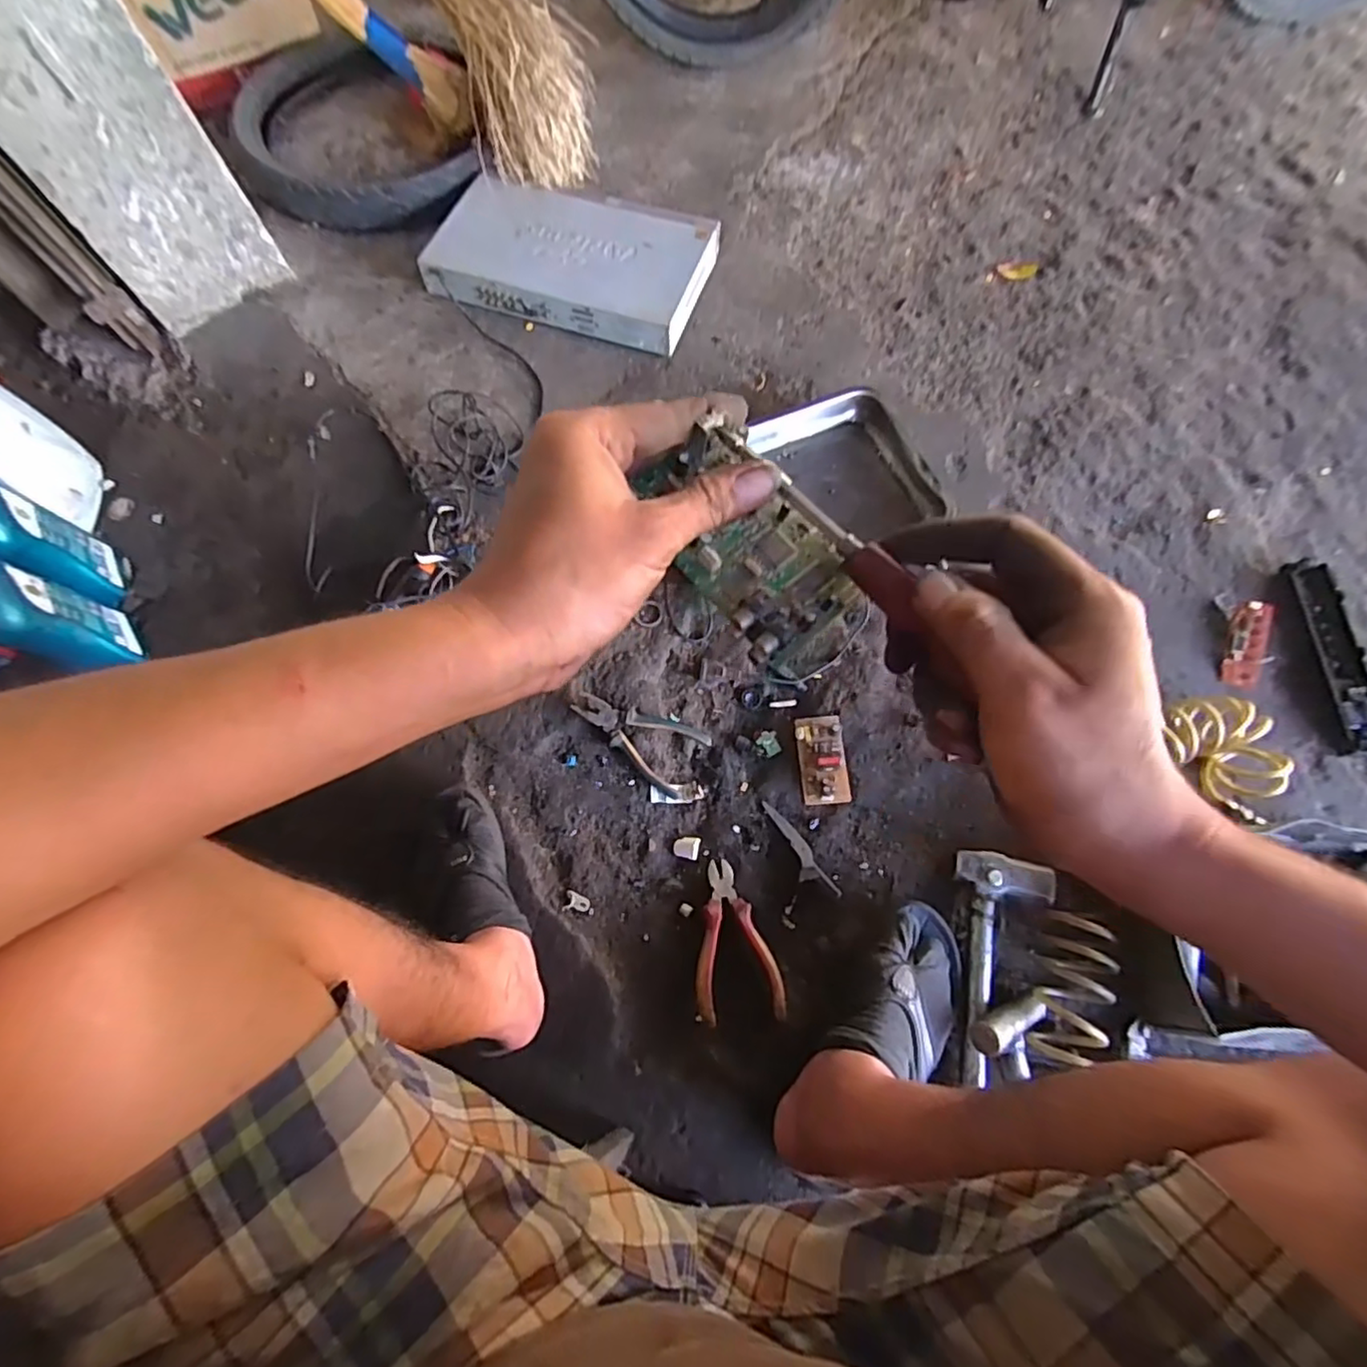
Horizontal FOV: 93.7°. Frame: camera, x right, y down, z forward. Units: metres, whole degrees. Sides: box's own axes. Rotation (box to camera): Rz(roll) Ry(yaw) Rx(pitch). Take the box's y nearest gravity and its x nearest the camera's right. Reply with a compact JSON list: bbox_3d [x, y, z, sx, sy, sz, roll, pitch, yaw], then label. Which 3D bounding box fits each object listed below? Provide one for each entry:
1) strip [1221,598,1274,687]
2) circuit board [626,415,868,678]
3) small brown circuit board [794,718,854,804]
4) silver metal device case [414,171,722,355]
[{"bbox_3d":[0.743,-0.051,0.842,0.042,0.021,0.119,15,89,6],"label":"strip"},{"bbox_3d":[0.031,-0.063,0.293,0.065,0.030,0.118,-33,74,-9],"label":"circuit board"},{"bbox_3d":[0.175,0.095,0.804,0.056,0.013,0.110,-4,71,0],"label":"small brown circuit board"},{"bbox_3d":[-0.182,-0.702,1.065,0.437,0.069,0.265,13,72,6],"label":"silver metal device case"}]

